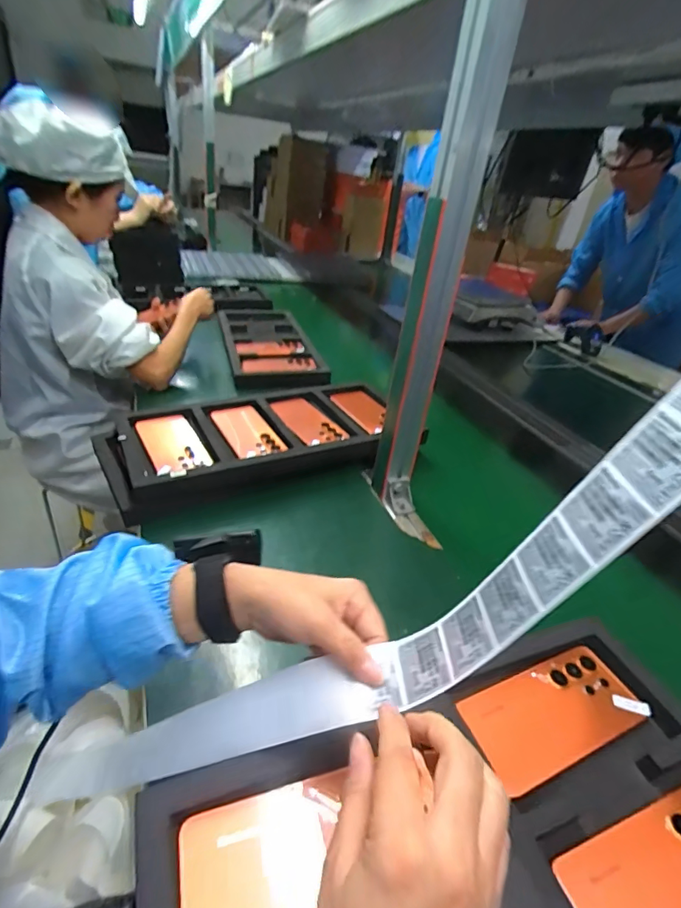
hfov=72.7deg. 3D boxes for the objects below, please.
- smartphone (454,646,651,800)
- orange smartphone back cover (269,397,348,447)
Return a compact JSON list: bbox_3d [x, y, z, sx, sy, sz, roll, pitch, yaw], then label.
[{"bbox_3d":[0.192,0.231,0.416,0.166,0.008,0.078,-8,36,-24],"label":"smartphone"},{"bbox_3d":[-0.063,-0.060,0.824,0.075,0.013,0.167,-15,39,-32],"label":"orange smartphone back cover"}]

